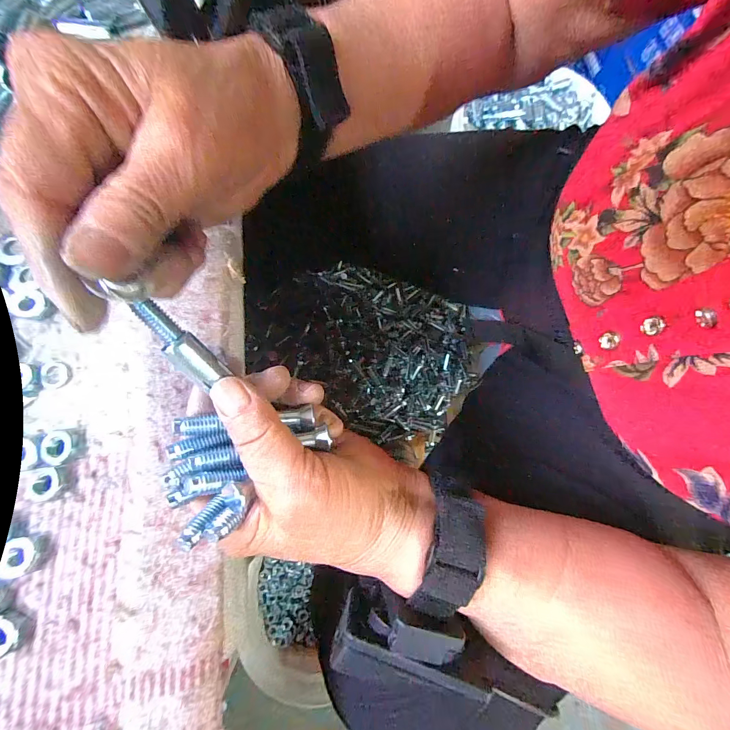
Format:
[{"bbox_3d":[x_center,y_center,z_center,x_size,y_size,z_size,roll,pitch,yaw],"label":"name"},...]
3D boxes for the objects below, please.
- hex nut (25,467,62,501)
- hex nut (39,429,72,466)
[{"bbox_3d":[-0.160,0.059,0.168,0.014,0.004,0.015,-9,77,-6],"label":"hex nut"},{"bbox_3d":[-0.157,0.042,0.172,0.016,0.006,0.017,-11,77,-6],"label":"hex nut"}]

